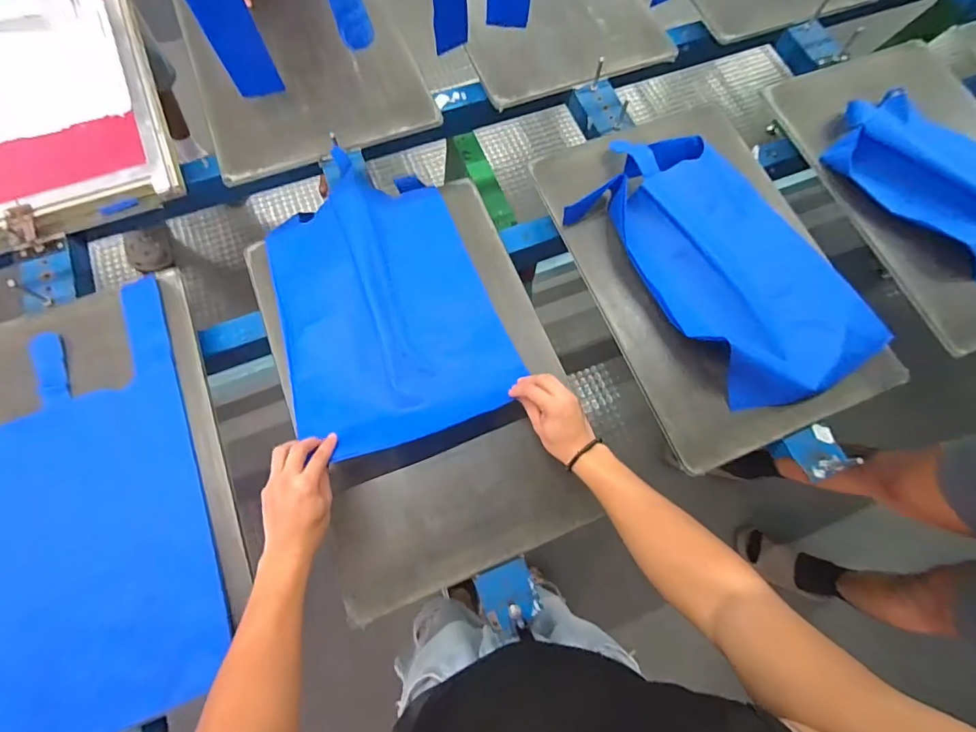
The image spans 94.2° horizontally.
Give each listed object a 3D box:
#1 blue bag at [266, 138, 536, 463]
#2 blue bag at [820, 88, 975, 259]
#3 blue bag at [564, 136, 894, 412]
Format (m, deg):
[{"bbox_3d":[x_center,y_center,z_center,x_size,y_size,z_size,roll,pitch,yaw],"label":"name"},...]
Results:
[{"bbox_3d":[-0.163,-0.101,0.699,0.316,0.052,0.444,-21,73,-9],"label":"blue bag"},{"bbox_3d":[0.862,-0.330,0.809,0.450,0.052,0.287,40,75,10],"label":"blue bag"},{"bbox_3d":[0.391,-0.177,0.751,0.317,0.051,0.517,-34,76,-12],"label":"blue bag"}]

